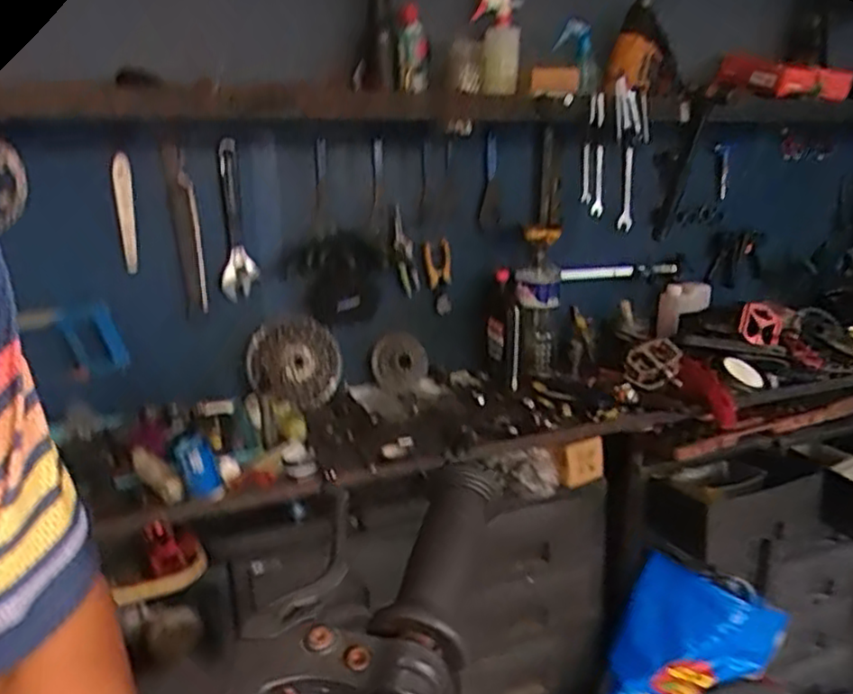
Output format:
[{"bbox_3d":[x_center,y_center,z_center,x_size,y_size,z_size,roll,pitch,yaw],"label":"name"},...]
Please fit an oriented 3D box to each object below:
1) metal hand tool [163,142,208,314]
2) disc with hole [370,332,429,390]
[{"bbox_3d":[-0.447,-0.221,1.343,0.039,0.304,0.013,-11,17,-18],"label":"metal hand tool"},{"bbox_3d":[-0.057,0.036,1.595,0.132,0.128,0.042,9,-15,-9],"label":"disc with hole"}]

